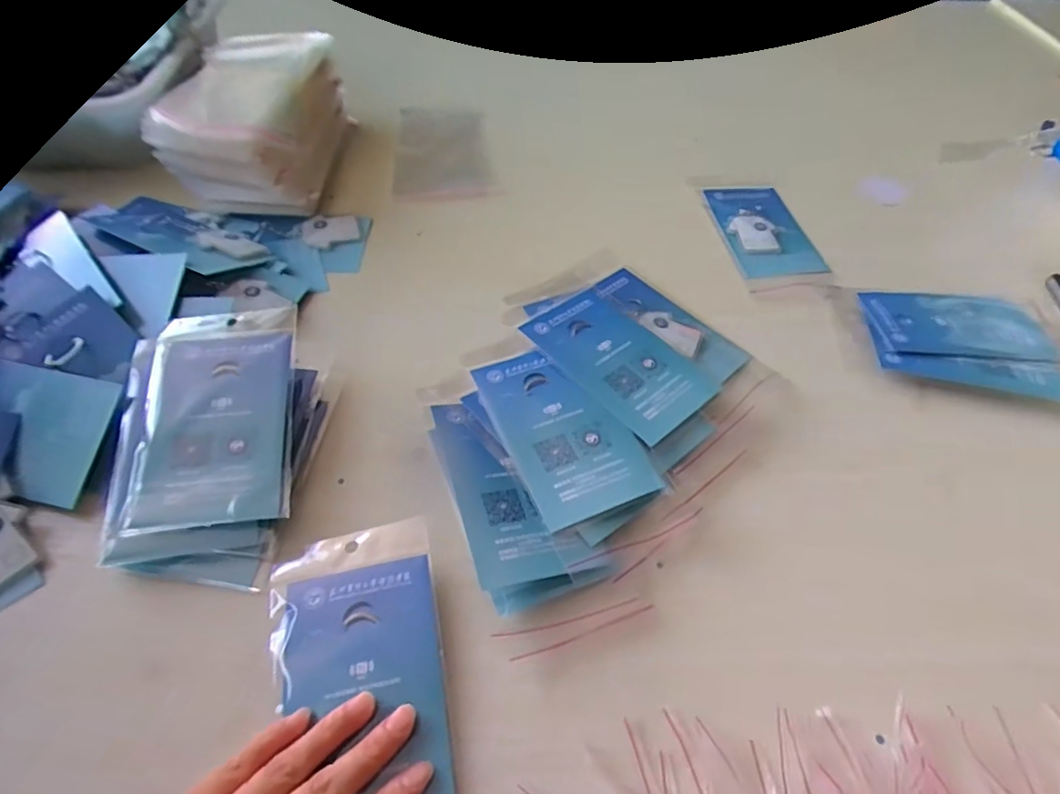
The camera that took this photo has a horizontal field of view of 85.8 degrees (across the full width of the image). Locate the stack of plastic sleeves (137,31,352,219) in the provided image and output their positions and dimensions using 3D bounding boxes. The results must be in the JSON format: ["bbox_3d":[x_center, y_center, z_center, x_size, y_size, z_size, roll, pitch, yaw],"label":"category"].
[{"bbox_3d":[-0.271,-0.291,0.593,0.132,0.087,0.222,4,54,2],"label":"stack of plastic sleeves"}]

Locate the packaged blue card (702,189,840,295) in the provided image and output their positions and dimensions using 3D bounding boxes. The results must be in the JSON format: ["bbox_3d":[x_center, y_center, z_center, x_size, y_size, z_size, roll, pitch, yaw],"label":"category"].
[{"bbox_3d":[0.228,-0.160,0.557,0.087,0.009,0.159,-5,53,-6],"label":"packaged blue card"}]

